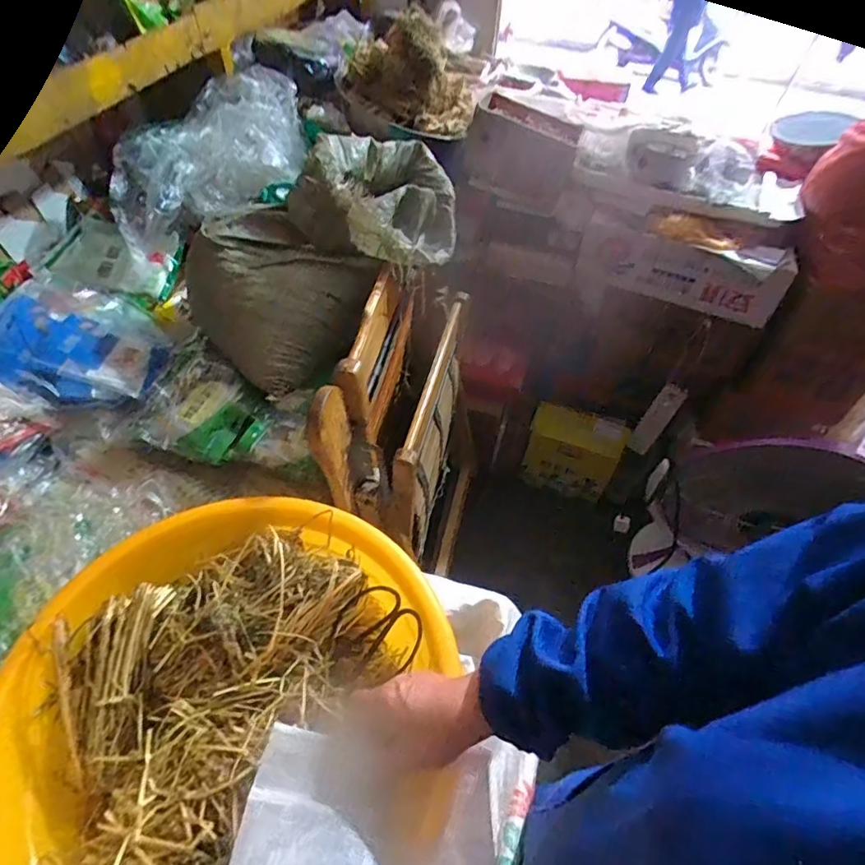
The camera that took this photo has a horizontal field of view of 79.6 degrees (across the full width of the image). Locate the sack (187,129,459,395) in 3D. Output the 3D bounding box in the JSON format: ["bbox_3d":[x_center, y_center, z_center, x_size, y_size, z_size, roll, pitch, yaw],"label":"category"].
[{"bbox_3d":[-0.147,-0.305,0.825,0.255,0.198,0.507,29,68,20],"label":"sack"}]

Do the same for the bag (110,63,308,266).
[{"bbox_3d":[-0.445,-0.564,1.052,0.246,0.139,0.493,33,74,23],"label":"bag"}]

